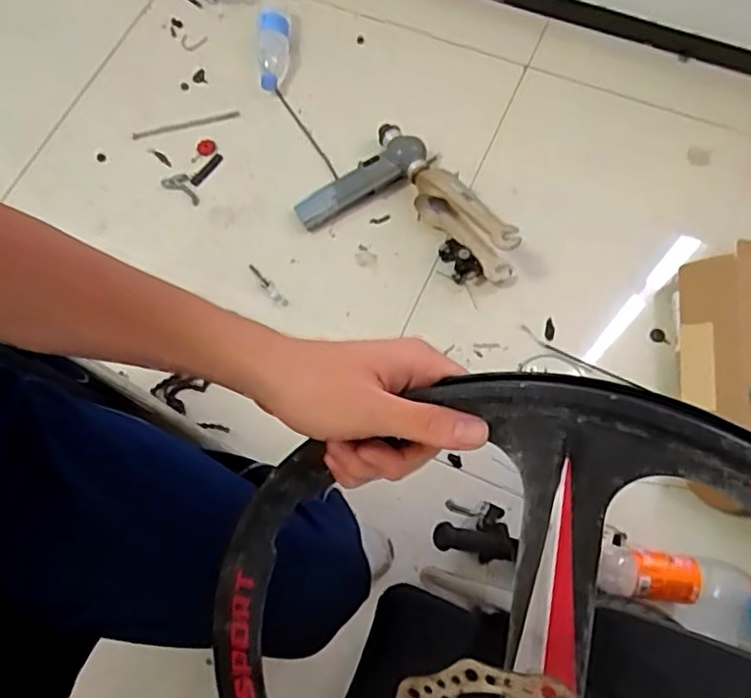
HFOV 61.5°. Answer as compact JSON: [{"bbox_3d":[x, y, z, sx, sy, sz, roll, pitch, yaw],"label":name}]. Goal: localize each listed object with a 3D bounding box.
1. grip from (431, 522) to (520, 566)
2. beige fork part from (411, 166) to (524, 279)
[{"bbox_3d":[0.136,0.270,0.869,0.134,0.030,0.039,19,69,-22],"label":"grip"},{"bbox_3d":[0.149,-0.217,1.067,0.060,0.108,0.237,-42,74,-13],"label":"beige fork part"}]

